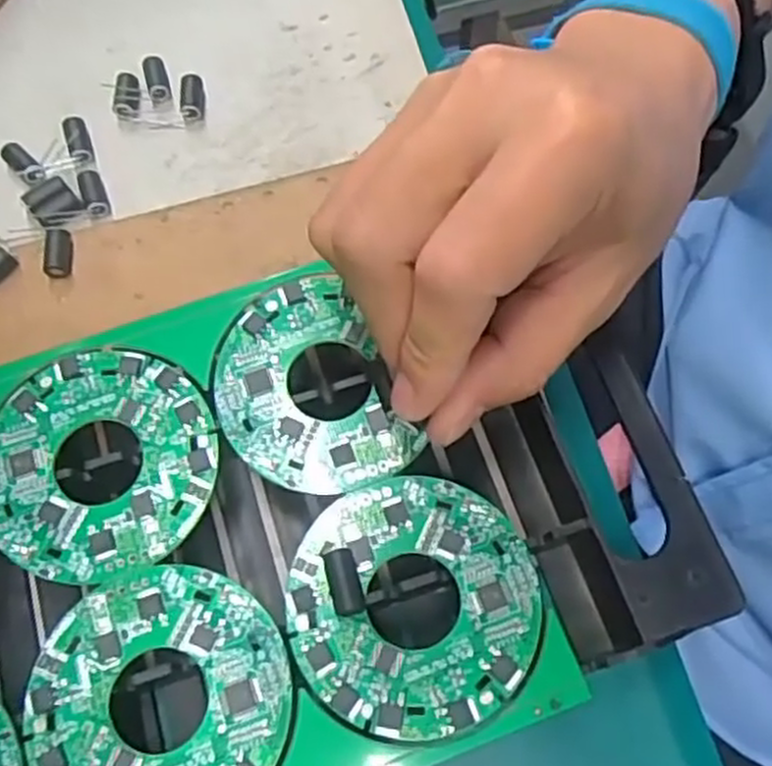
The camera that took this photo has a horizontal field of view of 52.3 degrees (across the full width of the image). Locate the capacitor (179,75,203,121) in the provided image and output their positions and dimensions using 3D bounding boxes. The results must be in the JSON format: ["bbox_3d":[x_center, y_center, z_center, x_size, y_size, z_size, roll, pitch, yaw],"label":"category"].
[{"bbox_3d":[-0.079,-0.117,0.320,0.010,0.008,0.020,-5,69,-2],"label":"capacitor"}]

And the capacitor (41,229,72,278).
[{"bbox_3d":[-0.122,-0.049,0.291,0.011,0.007,0.021,-3,68,-1],"label":"capacitor"}]

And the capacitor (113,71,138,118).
[{"bbox_3d":[-0.105,-0.117,0.319,0.010,0.009,0.019,-2,68,-1],"label":"capacitor"}]

